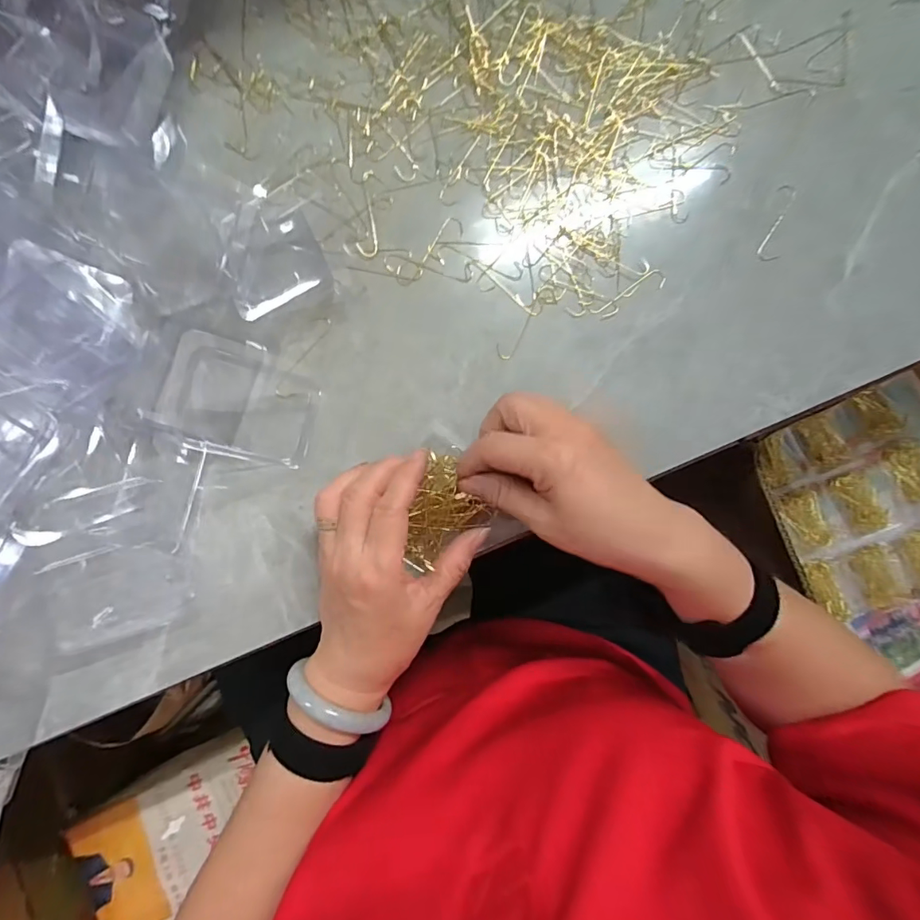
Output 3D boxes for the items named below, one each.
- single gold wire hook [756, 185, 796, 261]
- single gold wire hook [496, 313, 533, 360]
[{"bbox_3d":[0.238,-0.177,0.360,0.018,0.004,0.061,18,90,-8],"label":"single gold wire hook"},{"bbox_3d":[0.038,-0.089,0.338,0.014,0.004,0.040,30,83,-1],"label":"single gold wire hook"}]

